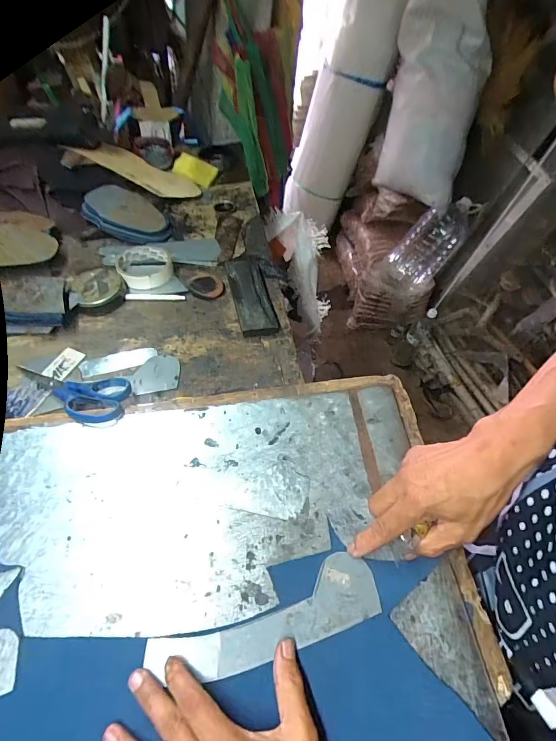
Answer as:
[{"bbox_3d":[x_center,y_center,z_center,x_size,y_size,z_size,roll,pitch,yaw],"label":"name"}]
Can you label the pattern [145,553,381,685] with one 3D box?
[{"bbox_3d":[-0.009,0.216,0.339,0.198,0.006,0.052,-17,59,-12],"label":"pattern"}]

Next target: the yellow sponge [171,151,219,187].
[{"bbox_3d":[-0.173,-0.422,0.828,0.083,0.016,0.046,26,96,-13],"label":"yellow sponge"}]

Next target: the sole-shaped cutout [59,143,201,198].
[{"bbox_3d":[-0.276,-0.393,0.772,0.237,0.013,0.097,18,51,-13],"label":"sole-shaped cutout"}]

